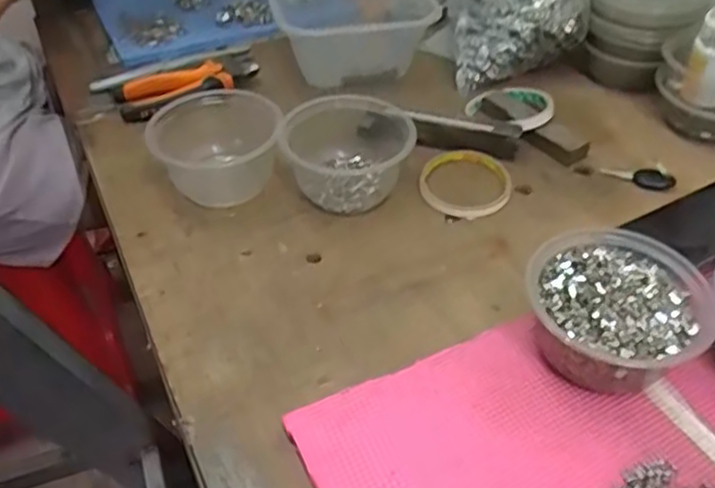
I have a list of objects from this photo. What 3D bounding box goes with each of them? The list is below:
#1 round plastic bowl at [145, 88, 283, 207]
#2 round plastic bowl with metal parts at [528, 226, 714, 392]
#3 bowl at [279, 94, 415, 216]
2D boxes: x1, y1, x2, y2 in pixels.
[{"bbox_3d":[-0.126,-0.085,0.612,0.114,0.059,0.108,0,43,0],"label":"round plastic bowl"},{"bbox_3d":[0.173,0.046,0.460,0.111,0.060,0.114,0,43,0],"label":"round plastic bowl with metal parts"},{"bbox_3d":[-0.009,-0.093,0.616,0.108,0.065,0.127,-1,43,0],"label":"bowl"}]

